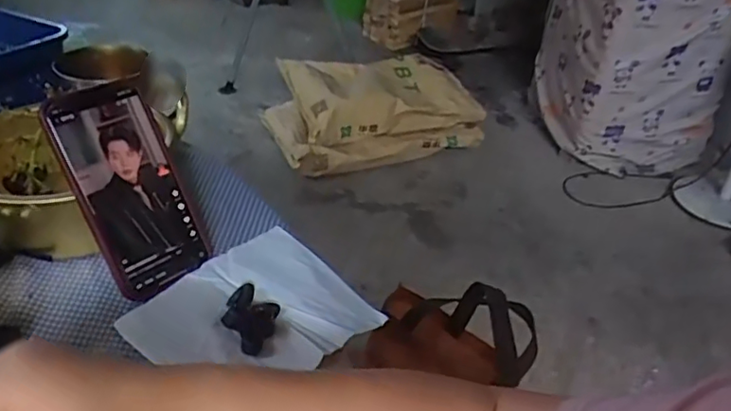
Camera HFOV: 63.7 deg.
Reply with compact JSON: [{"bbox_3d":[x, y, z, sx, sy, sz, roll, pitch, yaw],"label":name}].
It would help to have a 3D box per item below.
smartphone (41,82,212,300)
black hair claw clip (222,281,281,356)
[{"bbox_3d":[-0.178,-0.014,0.450,0.083,0.154,0.009,-34,17,-37],"label":"smartphone"},{"bbox_3d":[-0.086,0.081,0.433,0.039,0.014,0.060,7,35,0],"label":"black hair claw clip"}]

